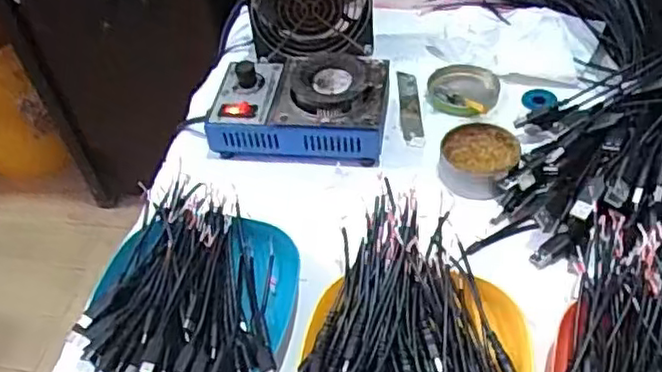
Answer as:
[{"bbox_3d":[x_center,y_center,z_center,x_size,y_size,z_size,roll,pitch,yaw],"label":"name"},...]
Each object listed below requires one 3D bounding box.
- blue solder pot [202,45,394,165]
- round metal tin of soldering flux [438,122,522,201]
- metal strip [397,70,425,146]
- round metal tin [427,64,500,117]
[{"bbox_3d":[-0.026,-0.072,0.594,0.145,0.061,0.094,3,48,10],"label":"blue solder pot"},{"bbox_3d":[0.121,-0.022,0.552,0.062,0.022,0.065,7,49,13],"label":"round metal tin of soldering flux"},{"bbox_3d":[0.073,-0.073,0.625,0.019,0.004,0.102,-5,47,3],"label":"metal strip"},{"bbox_3d":[0.124,-0.090,0.635,0.064,0.012,0.063,-3,47,4],"label":"round metal tin"}]

